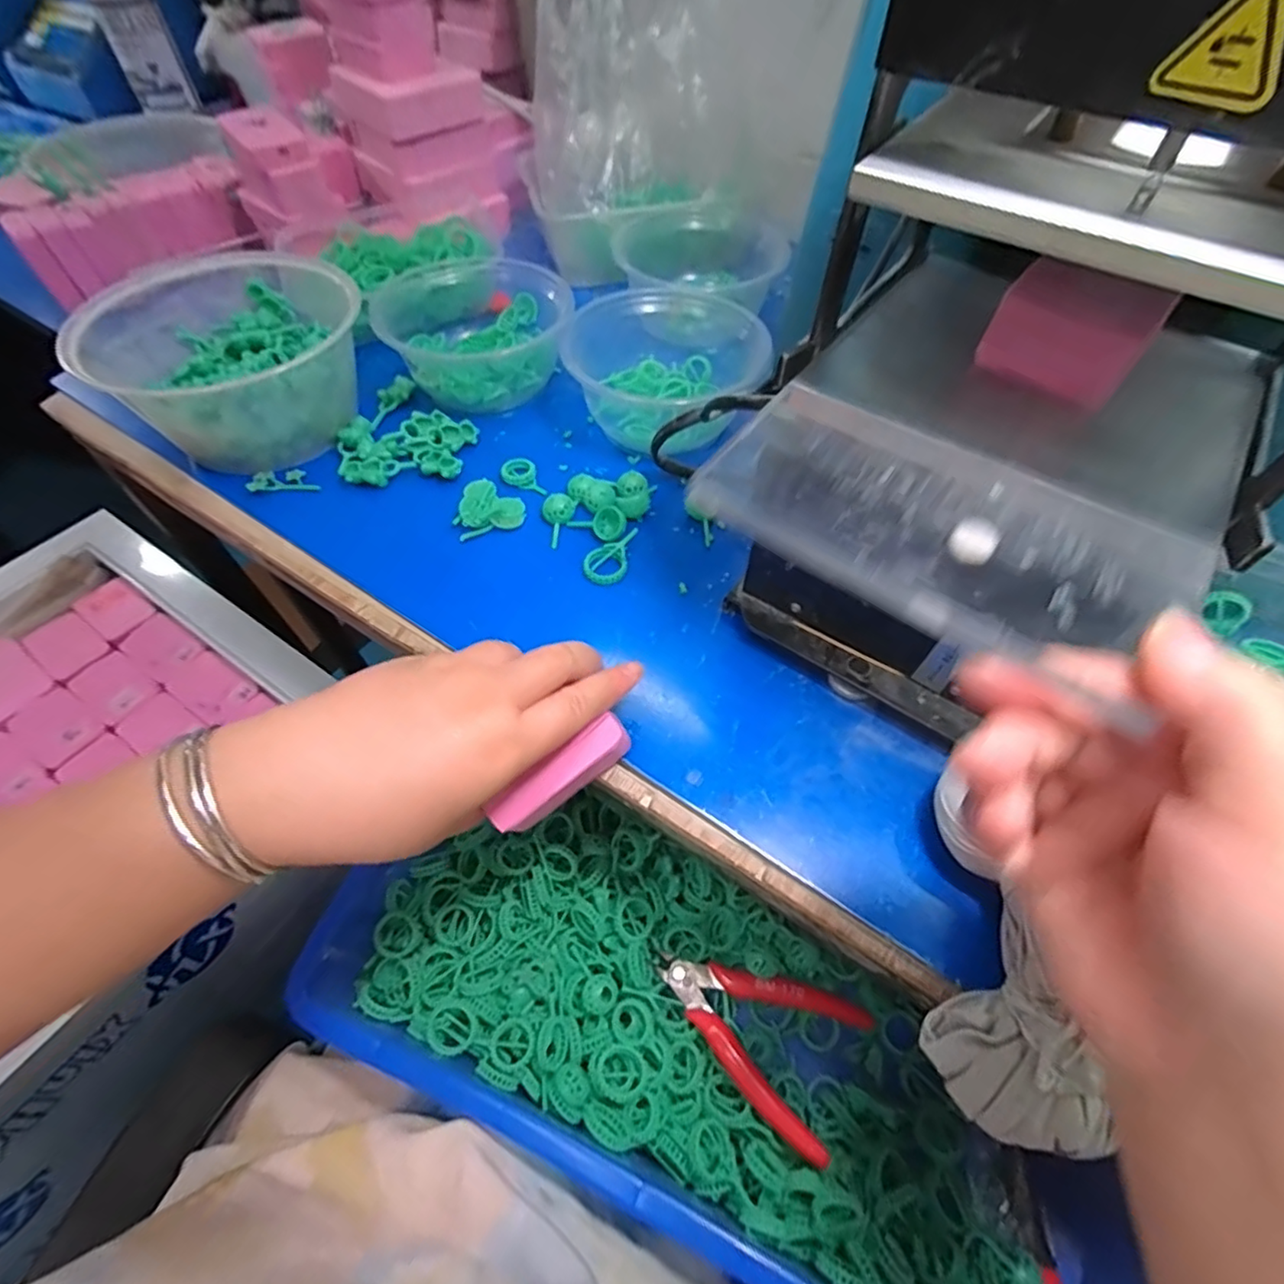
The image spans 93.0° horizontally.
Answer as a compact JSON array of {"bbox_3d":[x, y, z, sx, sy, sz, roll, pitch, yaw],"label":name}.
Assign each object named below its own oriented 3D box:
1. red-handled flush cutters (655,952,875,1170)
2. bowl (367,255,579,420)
[{"bbox_3d":[0.061,0.216,0.340,0.112,0.011,0.074,24,58,15],"label":"red-handled flush cutters"},{"bbox_3d":[-0.124,-0.235,0.456,0.125,0.049,0.116,1,56,-1],"label":"bowl"}]

